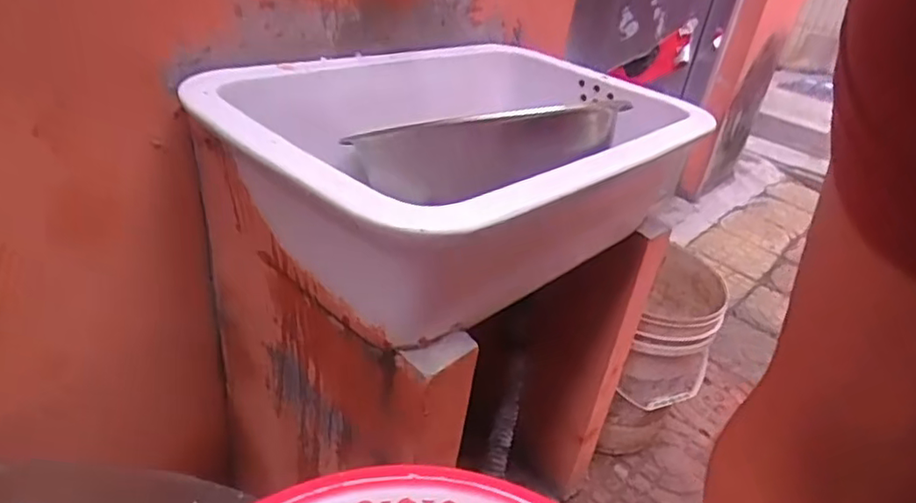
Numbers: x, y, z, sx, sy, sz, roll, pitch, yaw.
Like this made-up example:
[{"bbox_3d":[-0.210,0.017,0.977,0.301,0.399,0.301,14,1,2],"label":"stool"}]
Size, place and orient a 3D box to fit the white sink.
[{"bbox_3d":[0.028,-0.117,0.756,0.387,0.185,0.582,30,37,34],"label":"white sink"}]

